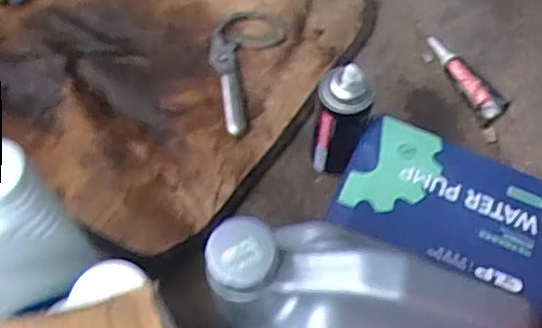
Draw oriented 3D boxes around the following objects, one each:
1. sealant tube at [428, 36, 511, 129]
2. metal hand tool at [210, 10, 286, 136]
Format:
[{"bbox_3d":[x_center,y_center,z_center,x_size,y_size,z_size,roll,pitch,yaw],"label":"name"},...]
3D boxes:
[{"bbox_3d":[0.252,-0.116,0.773,0.036,0.023,0.144,-28,66,-16],"label":"sealant tube"},{"bbox_3d":[-0.049,-0.139,0.792,0.095,0.032,0.213,17,63,7],"label":"metal hand tool"}]

